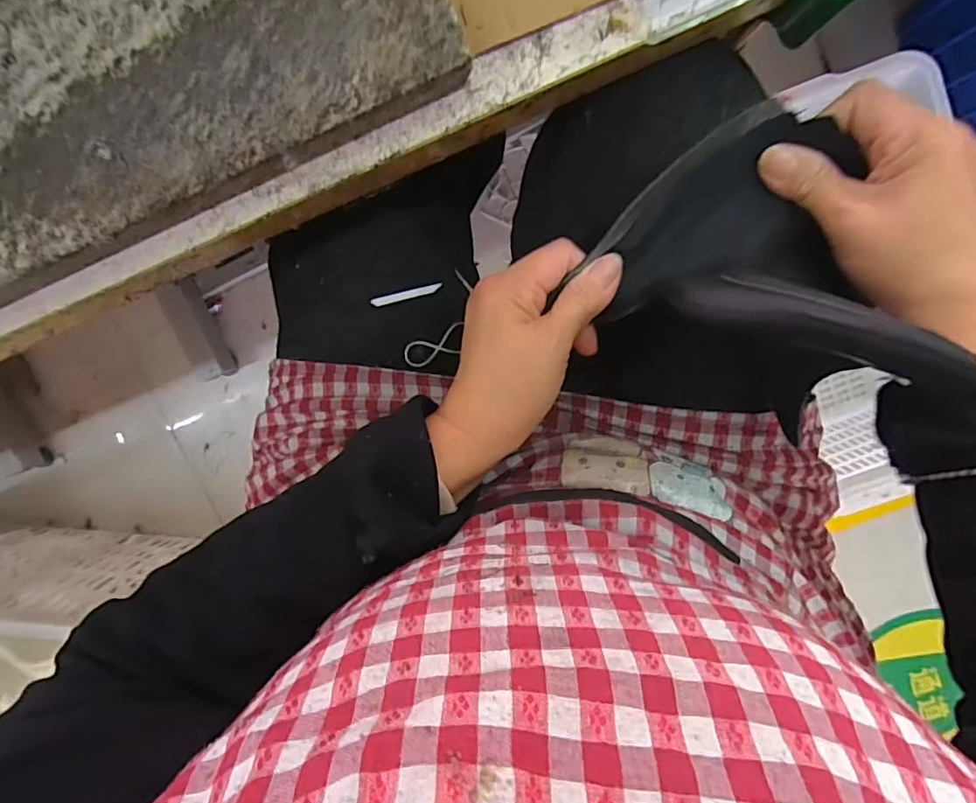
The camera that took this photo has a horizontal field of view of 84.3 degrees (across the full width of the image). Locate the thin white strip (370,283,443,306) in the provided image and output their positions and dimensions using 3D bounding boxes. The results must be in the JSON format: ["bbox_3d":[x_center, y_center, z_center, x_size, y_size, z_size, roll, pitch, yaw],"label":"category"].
[{"bbox_3d":[-0.059,-0.079,0.397,0.056,0.004,0.007,-21,100,-26],"label":"thin white strip"}]

